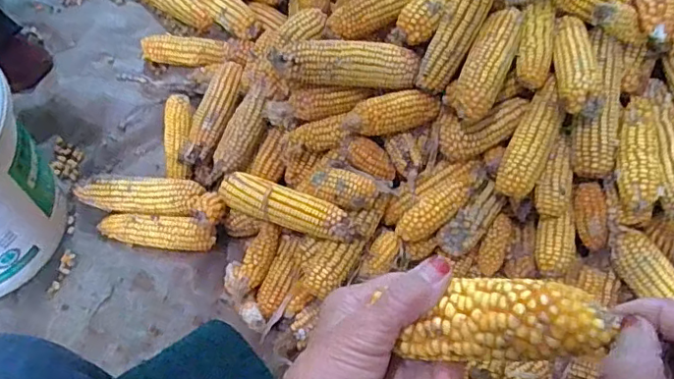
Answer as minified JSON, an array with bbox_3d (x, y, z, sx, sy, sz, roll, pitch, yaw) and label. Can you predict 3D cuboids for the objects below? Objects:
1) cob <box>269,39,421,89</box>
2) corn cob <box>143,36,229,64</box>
[{"bbox_3d":[0.011,-0.152,0.675,0.173,0.051,0.043,-4,65,-1],"label":"cob"},{"bbox_3d":[-0.226,-0.212,0.844,0.129,0.033,0.039,3,65,2],"label":"corn cob"}]

